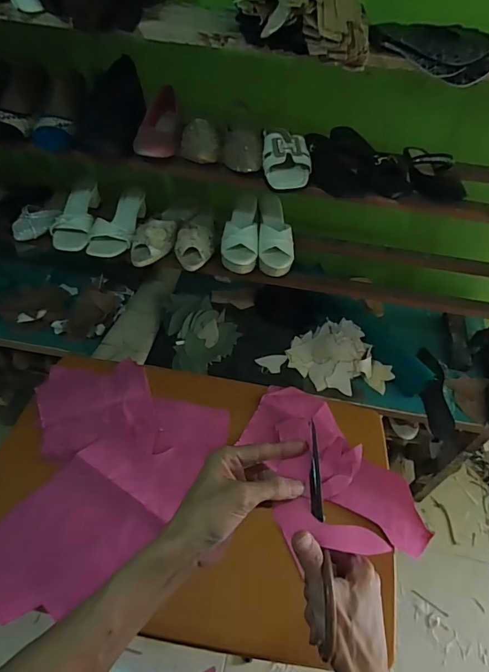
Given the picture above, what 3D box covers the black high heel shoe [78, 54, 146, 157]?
[{"bbox_3d":[-0.251,-0.453,0.828,0.107,0.082,0.226,10,72,4],"label":"black high heel shoe"}]

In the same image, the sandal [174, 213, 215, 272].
[{"bbox_3d":[-0.116,-0.247,1.018,0.085,0.067,0.222,1,49,-3],"label":"sandal"}]

